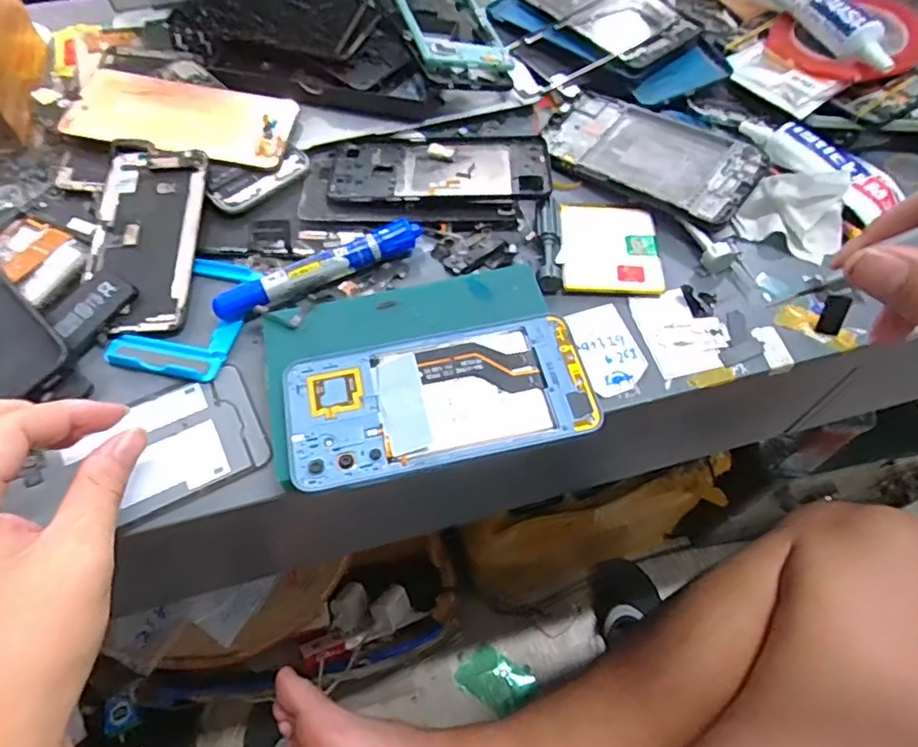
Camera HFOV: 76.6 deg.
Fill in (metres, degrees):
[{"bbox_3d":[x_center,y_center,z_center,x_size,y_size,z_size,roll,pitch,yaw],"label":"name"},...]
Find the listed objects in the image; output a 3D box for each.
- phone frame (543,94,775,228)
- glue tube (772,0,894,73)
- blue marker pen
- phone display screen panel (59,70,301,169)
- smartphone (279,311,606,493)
[{"bbox_3d":[0.131,-0.158,0.415,0.154,0.006,0.073,35,76,26],"label":"phone frame"},{"bbox_3d":[0.290,-0.280,0.452,0.042,0.026,0.143,-12,59,-7],"label":"glue tube"},{"bbox_3d":[-0.085,-0.066,0.366,0.135,0.016,0.017,-26,62,-14],"label":"blue marker pen"},{"bbox_3d":[-0.198,-0.186,0.422,0.150,0.006,0.072,8,62,-3],"label":"phone display screen panel"},{"bbox_3d":[-0.011,0.011,0.305,0.159,0.011,0.077,-13,62,-7],"label":"smartphone"}]

